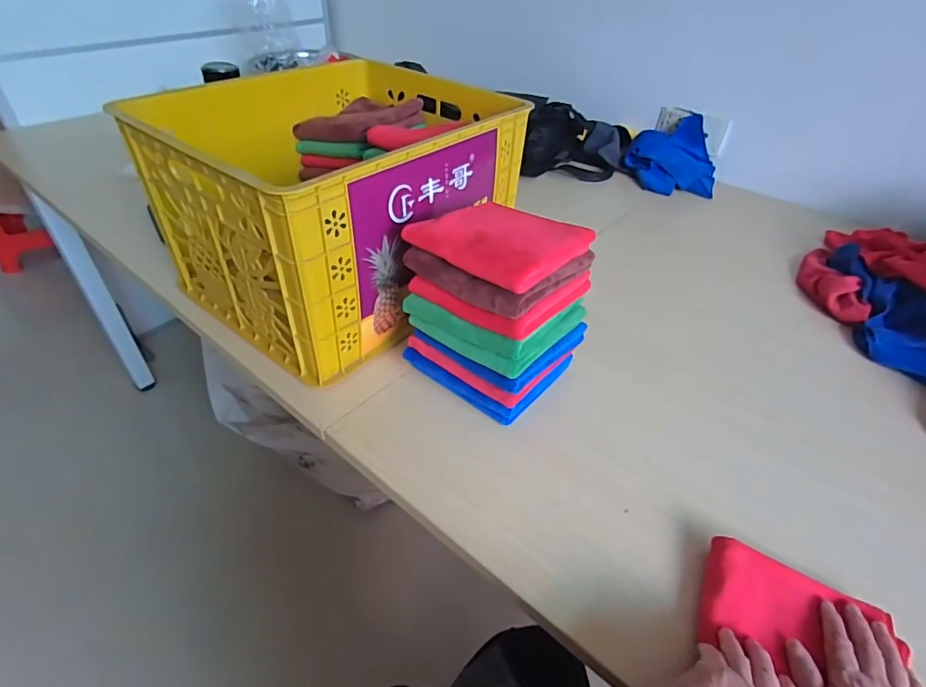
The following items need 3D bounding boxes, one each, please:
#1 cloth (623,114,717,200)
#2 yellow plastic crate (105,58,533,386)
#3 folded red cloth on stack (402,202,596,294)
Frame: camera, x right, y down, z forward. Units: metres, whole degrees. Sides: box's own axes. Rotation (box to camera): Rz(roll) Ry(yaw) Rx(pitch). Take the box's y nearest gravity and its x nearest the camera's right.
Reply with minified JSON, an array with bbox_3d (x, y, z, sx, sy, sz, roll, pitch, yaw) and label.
[{"bbox_3d":[0.568,-0.483,1.316,0.224,0.059,0.252,-16,70,-7],"label":"cloth"},{"bbox_3d":[-0.189,-0.246,0.827,0.424,0.290,0.515,27,47,25],"label":"yellow plastic crate"},{"bbox_3d":[0.048,-0.134,0.580,0.162,0.027,0.166,31,48,29],"label":"folded red cloth on stack"}]

